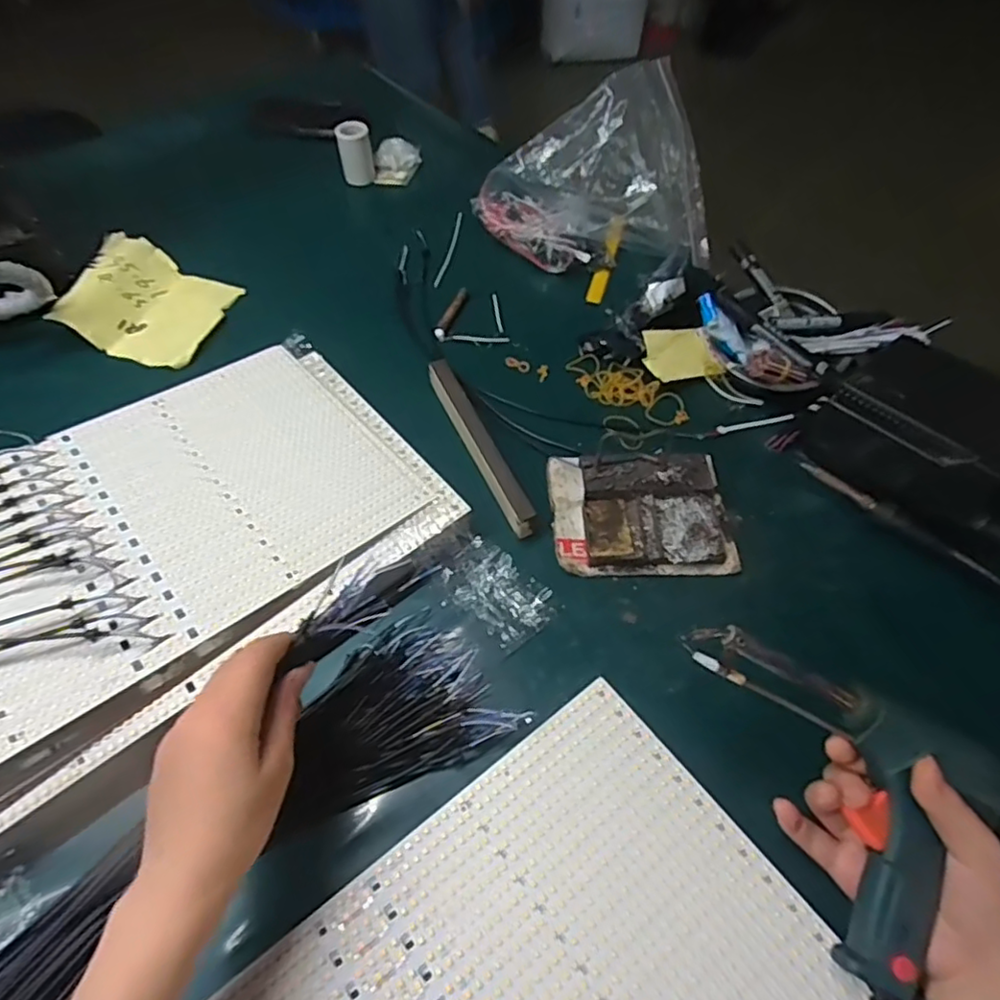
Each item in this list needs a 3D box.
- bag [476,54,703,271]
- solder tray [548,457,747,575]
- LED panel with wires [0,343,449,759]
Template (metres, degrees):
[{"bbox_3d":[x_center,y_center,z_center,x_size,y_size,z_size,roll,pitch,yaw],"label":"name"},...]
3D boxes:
[{"bbox_3d":[0.113,-0.370,0.712,0.251,0.144,0.142,-10,59,-9],"label":"bag"},{"bbox_3d":[0.120,0.008,0.532,0.148,0.022,0.111,1,58,-2],"label":"solder tray"},{"bbox_3d":[-0.277,0.020,0.444,0.426,0.018,0.221,-32,65,-29],"label":"LED panel with wires"}]

